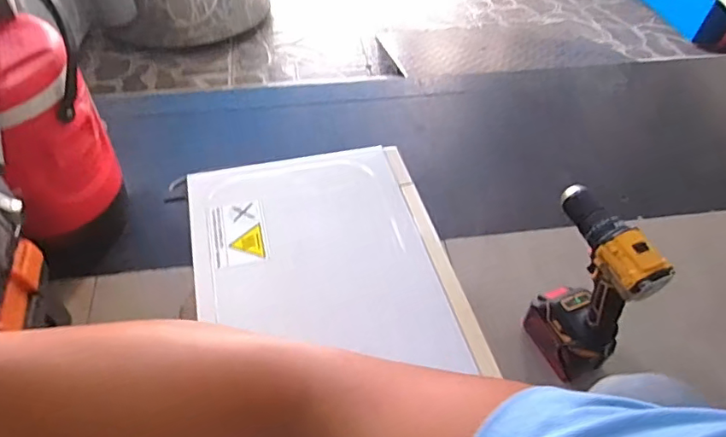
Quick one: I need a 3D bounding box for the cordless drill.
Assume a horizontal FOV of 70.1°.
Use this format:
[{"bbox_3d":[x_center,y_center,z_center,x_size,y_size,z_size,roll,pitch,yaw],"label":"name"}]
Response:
[{"bbox_3d":[0.294,0.092,0.704,0.070,0.248,0.161,-19,53,-18],"label":"cordless drill"}]

